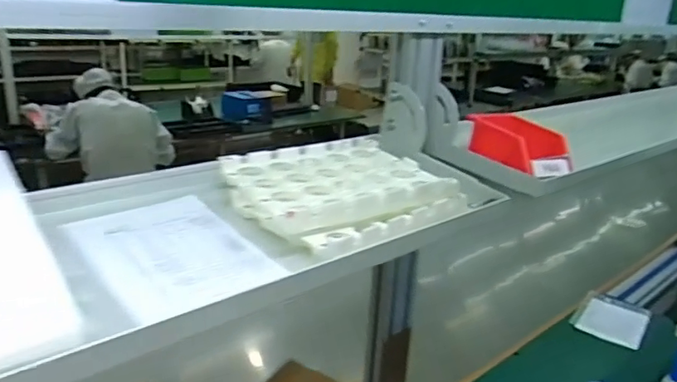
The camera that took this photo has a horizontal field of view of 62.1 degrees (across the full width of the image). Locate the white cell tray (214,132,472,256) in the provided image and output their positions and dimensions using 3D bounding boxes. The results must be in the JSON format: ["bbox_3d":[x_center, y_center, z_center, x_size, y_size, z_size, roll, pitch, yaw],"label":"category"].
[{"bbox_3d":[0.006,-0.005,0.680,0.242,0.054,0.213,-11,24,-39],"label":"white cell tray"}]

